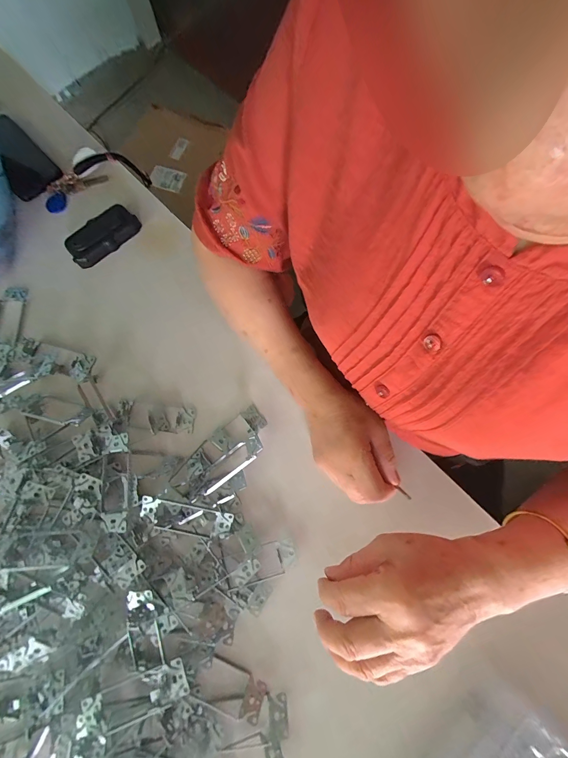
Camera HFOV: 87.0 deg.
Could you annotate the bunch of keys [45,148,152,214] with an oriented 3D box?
[{"bbox_3d":[-0.314,-0.325,0.499,0.167,0.063,0.053,-36,79,-9],"label":"bunch of keys"}]

